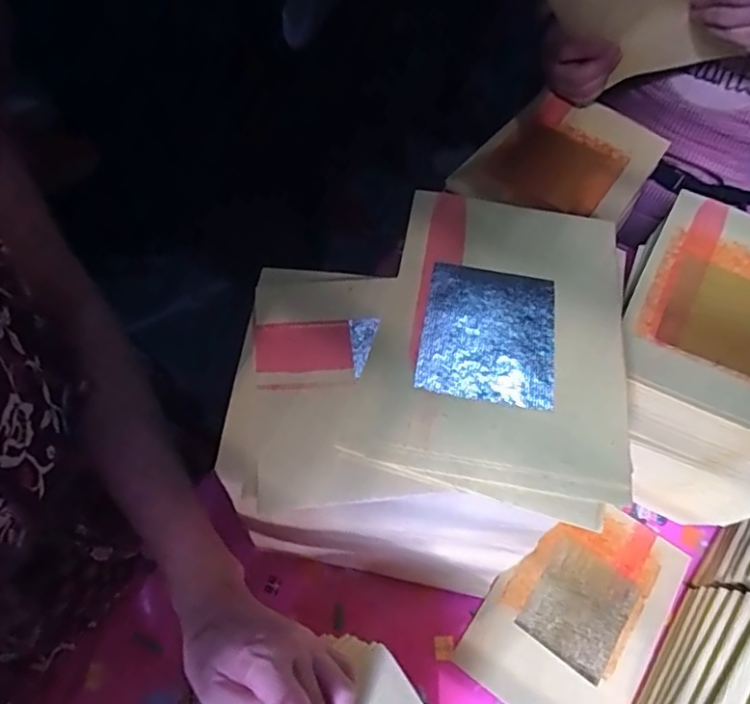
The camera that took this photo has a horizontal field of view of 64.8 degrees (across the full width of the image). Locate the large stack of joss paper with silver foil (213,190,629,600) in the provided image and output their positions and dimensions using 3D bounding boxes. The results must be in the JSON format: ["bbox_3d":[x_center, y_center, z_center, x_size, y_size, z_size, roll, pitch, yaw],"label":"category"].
[{"bbox_3d":[0.042,0.050,0.503,0.244,0.246,0.246,7,58,4],"label":"large stack of joss paper with silver foil"}]

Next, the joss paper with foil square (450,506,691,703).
[{"bbox_3d":[0.196,0.248,0.573,0.150,0.007,0.223,34,65,13],"label":"joss paper with foil square"}]

